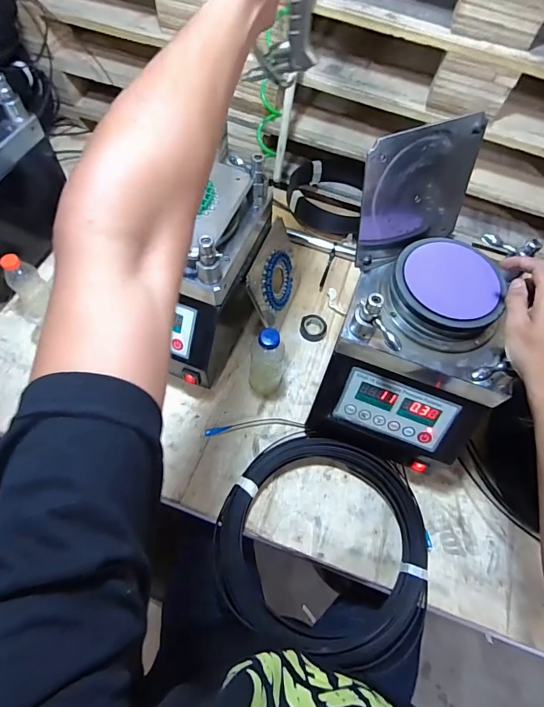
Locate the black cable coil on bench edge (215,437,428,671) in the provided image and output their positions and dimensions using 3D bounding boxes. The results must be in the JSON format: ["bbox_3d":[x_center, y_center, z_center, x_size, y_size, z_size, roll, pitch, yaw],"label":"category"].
[{"bbox_3d":[0.082,0.274,0.567,0.321,0.047,0.287,19,64,6],"label":"black cable coil on bench edge"}]

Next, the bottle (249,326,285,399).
[{"bbox_3d":[-0.006,0.012,0.643,0.057,0.162,0.070,11,63,2],"label":"bottle"}]

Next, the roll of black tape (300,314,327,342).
[{"bbox_3d":[0.084,-0.054,0.762,0.052,0.015,0.059,7,63,0],"label":"roll of black tape"}]

